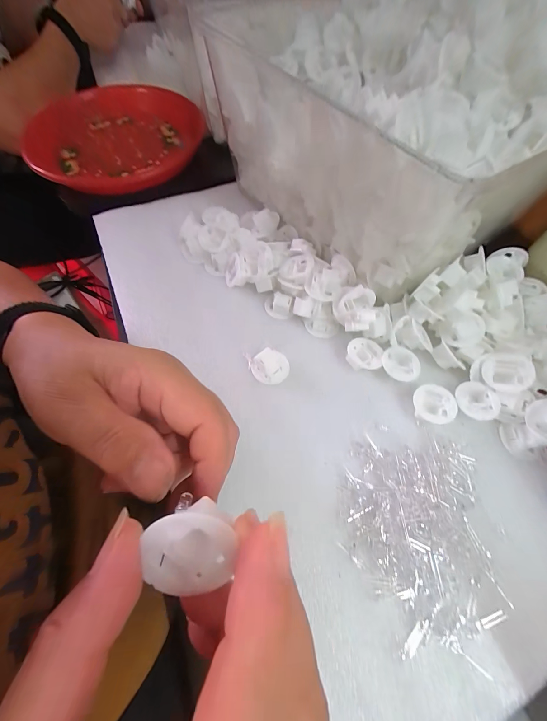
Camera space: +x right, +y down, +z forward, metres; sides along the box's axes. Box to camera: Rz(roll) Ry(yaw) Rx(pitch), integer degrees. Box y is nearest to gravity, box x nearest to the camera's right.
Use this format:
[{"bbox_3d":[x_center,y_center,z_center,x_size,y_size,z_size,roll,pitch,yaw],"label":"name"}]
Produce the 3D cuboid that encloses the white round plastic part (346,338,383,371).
[{"bbox_3d":[0.080,-0.006,0.252,0.029,0.011,0.029,1,63,-1],"label":"white round plastic part"}]

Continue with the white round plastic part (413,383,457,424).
[{"bbox_3d":[0.131,0.036,0.230,0.030,0.009,0.031,1,63,-1],"label":"white round plastic part"}]

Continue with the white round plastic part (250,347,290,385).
[{"bbox_3d":[-0.002,0.006,0.247,0.032,0.017,0.028,-29,67,-15],"label":"white round plastic part"}]

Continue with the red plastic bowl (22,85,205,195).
[{"bbox_3d":[-0.227,-0.332,0.420,0.248,0.039,0.200,-16,65,-10],"label":"red plastic bowl"}]

